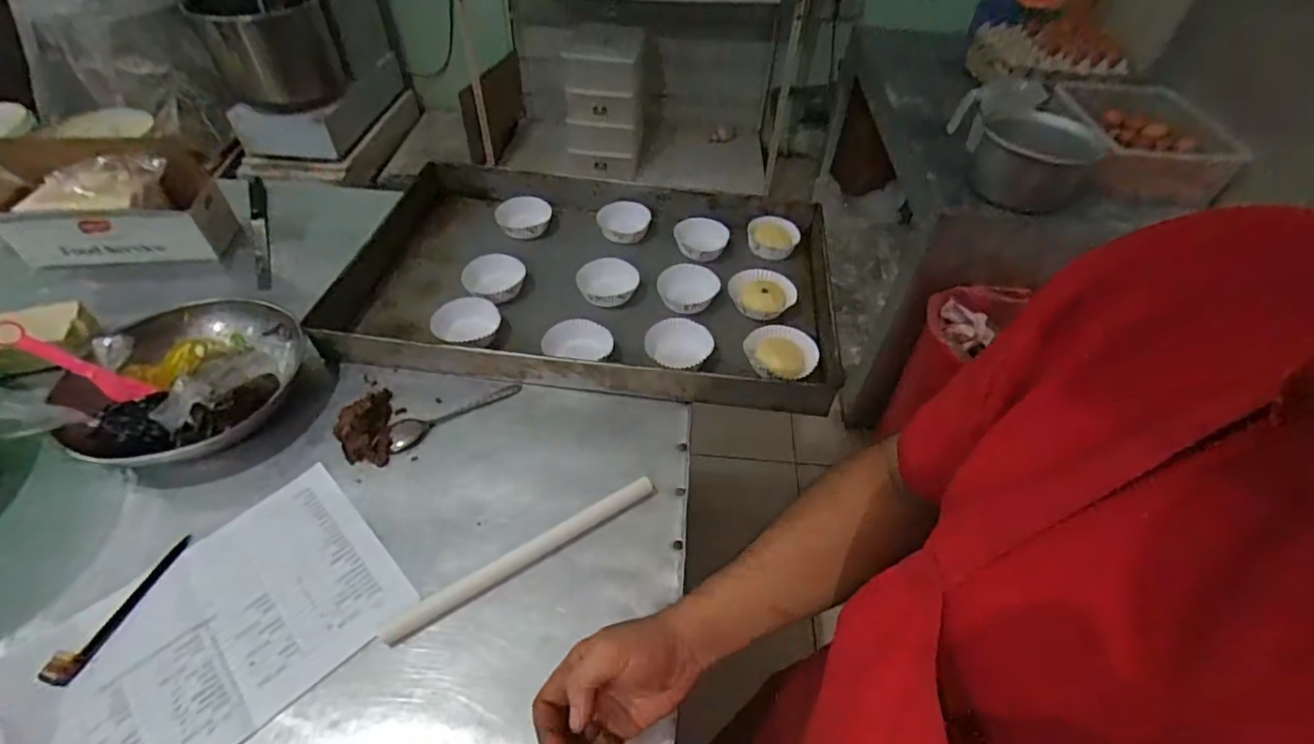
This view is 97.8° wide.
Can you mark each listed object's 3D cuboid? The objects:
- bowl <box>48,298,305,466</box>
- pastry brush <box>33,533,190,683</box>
[{"bbox_3d":[-0.533,0.010,0.670,0.222,0.075,0.245,-11,49,-12],"label":"bowl"},{"bbox_3d":[-0.494,0.212,0.528,0.026,0.015,0.139,9,49,6],"label":"pastry brush"}]

